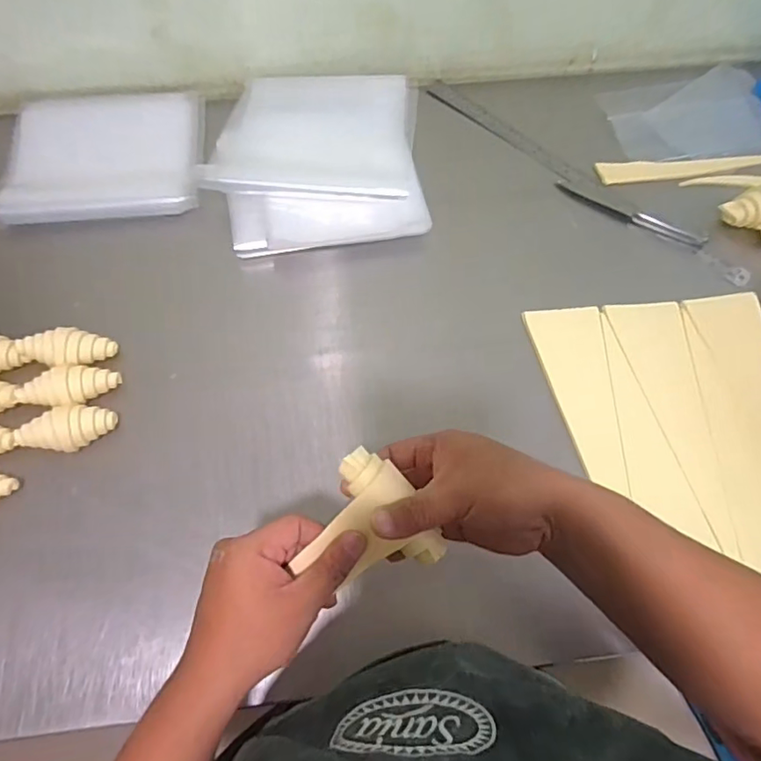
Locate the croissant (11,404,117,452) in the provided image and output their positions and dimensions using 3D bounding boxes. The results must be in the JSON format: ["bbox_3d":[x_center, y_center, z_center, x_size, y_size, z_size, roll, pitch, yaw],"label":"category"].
[{"bbox_3d":[-0.329,0.053,0.567,0.098,0.044,0.044,-12,66,-7],"label":"croissant"}]

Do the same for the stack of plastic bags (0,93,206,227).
[{"bbox_3d":[-0.379,-0.315,0.742,0.255,0.033,0.223,-8,66,-5],"label":"stack of plastic bags"}]

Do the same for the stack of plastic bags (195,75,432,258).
[{"bbox_3d":[-0.088,-0.301,0.728,0.280,0.045,0.302,-3,65,-2],"label":"stack of plastic bags"}]

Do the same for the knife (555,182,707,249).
[{"bbox_3d":[0.332,-0.220,0.721,0.203,0.011,0.020,27,68,11],"label":"knife"}]

